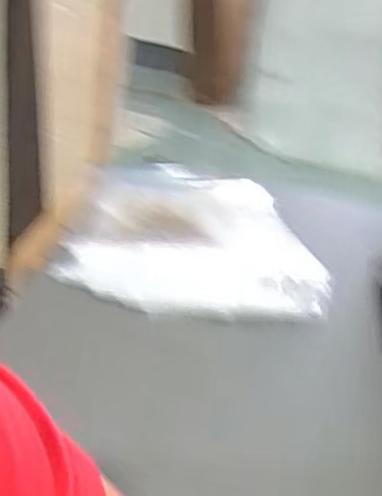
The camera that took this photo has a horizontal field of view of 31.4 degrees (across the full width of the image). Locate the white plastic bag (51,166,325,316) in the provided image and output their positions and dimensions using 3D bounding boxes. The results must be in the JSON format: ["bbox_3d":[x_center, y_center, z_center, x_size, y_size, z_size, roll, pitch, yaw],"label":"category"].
[{"bbox_3d":[0.006,-0.018,0.843,0.299,0.039,0.326,8,31,-2],"label":"white plastic bag"}]

